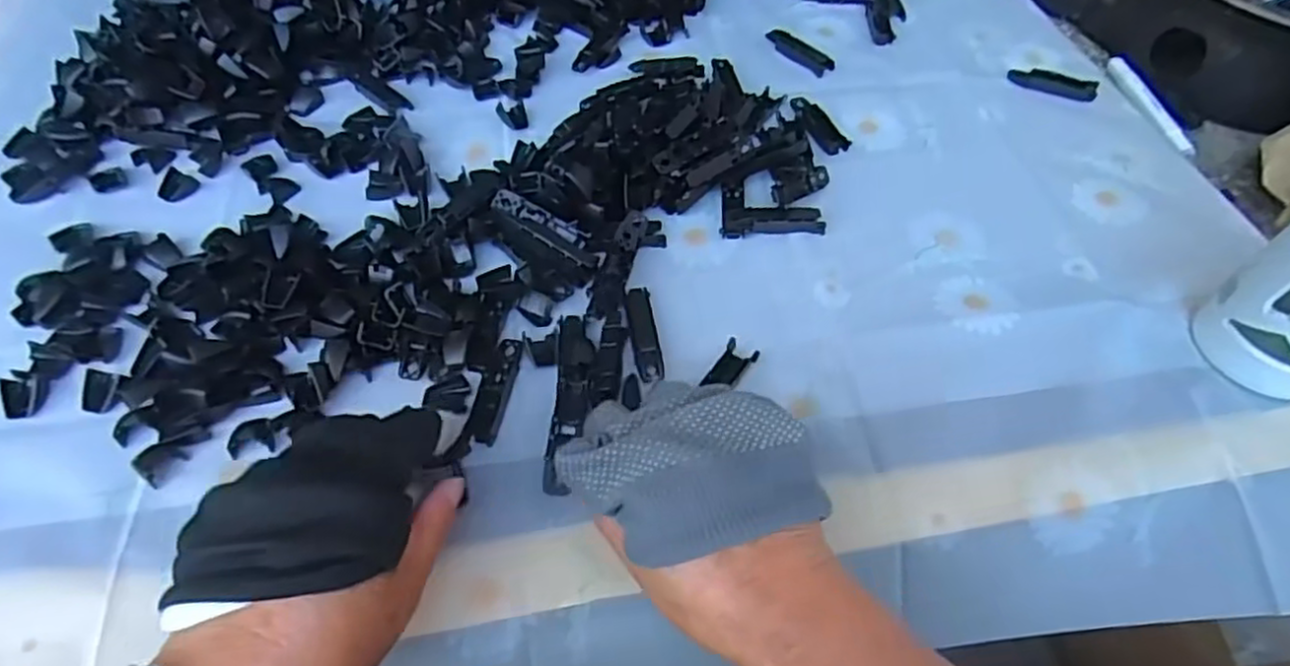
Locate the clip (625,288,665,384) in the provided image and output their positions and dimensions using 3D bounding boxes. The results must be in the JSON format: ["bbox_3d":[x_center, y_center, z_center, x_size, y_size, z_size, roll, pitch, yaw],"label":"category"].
[{"bbox_3d":[0.000,0.000,0.409,0.015,0.007,0.062,-7,54,-7],"label":"clip"}]

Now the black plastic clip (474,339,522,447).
[{"bbox_3d":[-0.078,0.029,0.382,0.012,0.007,0.065,7,53,3],"label":"black plastic clip"}]

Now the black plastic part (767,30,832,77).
[{"bbox_3d":[0.127,-0.233,0.590,0.024,0.007,0.064,-37,62,-25],"label":"black plastic part"}]

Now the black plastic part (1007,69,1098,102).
[{"bbox_3d":[0.323,-0.197,0.566,0.066,0.009,0.023,23,56,15],"label":"black plastic part"}]

